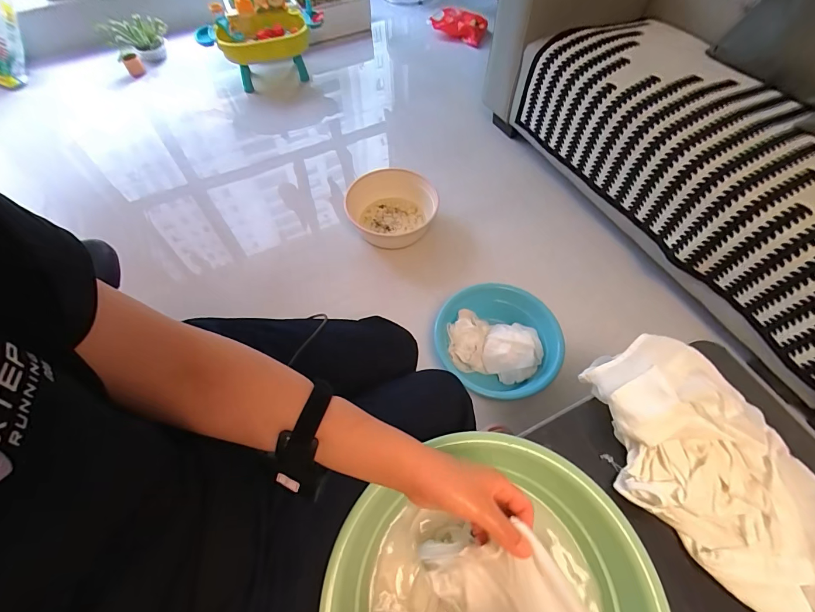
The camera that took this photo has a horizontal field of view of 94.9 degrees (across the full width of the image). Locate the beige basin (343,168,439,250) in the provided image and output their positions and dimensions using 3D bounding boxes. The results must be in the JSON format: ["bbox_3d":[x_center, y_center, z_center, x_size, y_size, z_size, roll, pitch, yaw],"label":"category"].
[{"bbox_3d":[-0.057,-0.320,1.302,0.322,0.137,0.279,-3,60,-2],"label":"beige basin"}]

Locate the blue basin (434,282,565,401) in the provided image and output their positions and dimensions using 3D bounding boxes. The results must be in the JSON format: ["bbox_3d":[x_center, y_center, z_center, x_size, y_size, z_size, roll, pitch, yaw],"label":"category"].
[{"bbox_3d":[0.258,0.102,1.067,0.310,0.134,0.330,0,60,0],"label":"blue basin"}]

